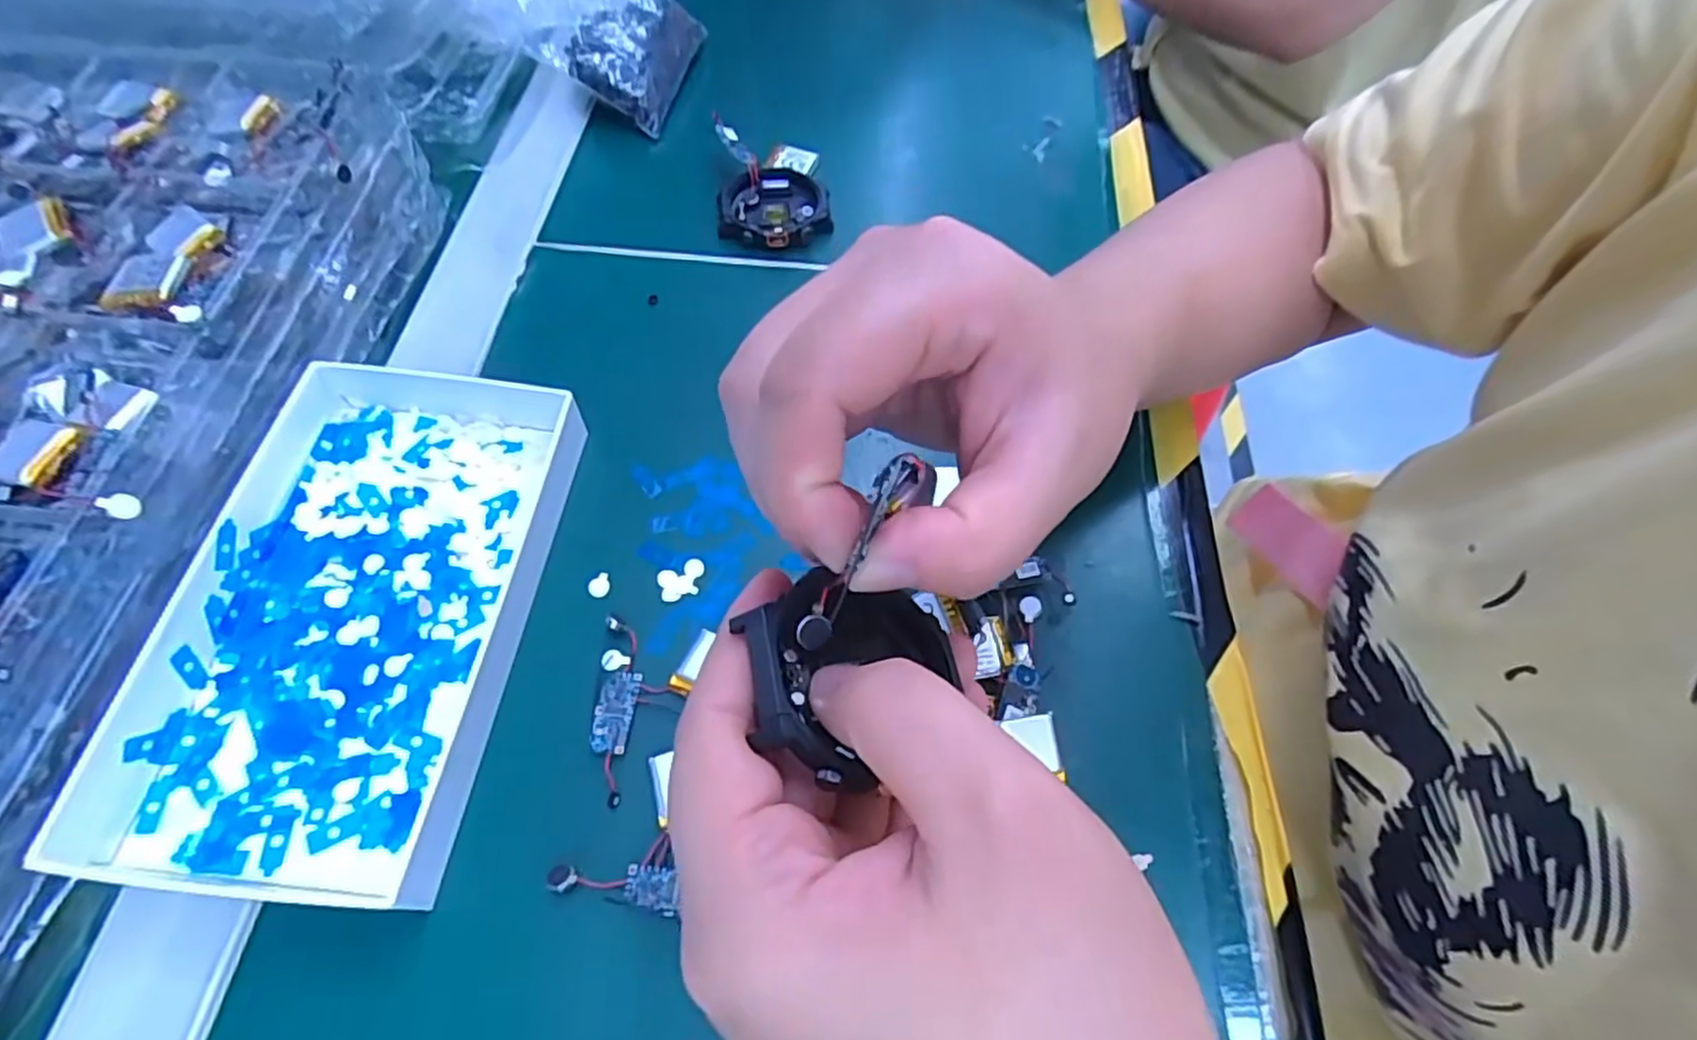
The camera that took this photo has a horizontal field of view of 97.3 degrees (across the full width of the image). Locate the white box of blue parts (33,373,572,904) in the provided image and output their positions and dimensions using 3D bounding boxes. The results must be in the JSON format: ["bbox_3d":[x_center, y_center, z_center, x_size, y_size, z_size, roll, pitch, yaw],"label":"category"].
[{"bbox_3d":[-0.162,0.024,0.252,0.104,0.025,0.182,8,61,2],"label":"white box of blue parts"}]

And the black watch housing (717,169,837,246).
[{"bbox_3d":[-0.036,-0.151,0.364,0.053,0.012,0.049,-6,61,-6],"label":"black watch housing"}]

